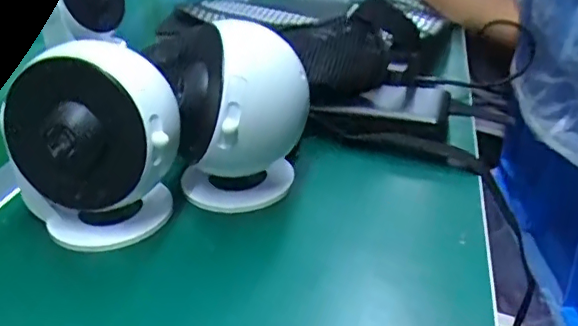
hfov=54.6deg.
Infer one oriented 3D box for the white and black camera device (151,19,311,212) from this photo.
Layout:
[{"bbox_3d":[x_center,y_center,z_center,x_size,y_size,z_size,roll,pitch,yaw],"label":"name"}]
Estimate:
[{"bbox_3d":[-0.034,-0.032,0.392,0.088,0.123,0.076,-28,37,-35],"label":"white and black camera device"}]

